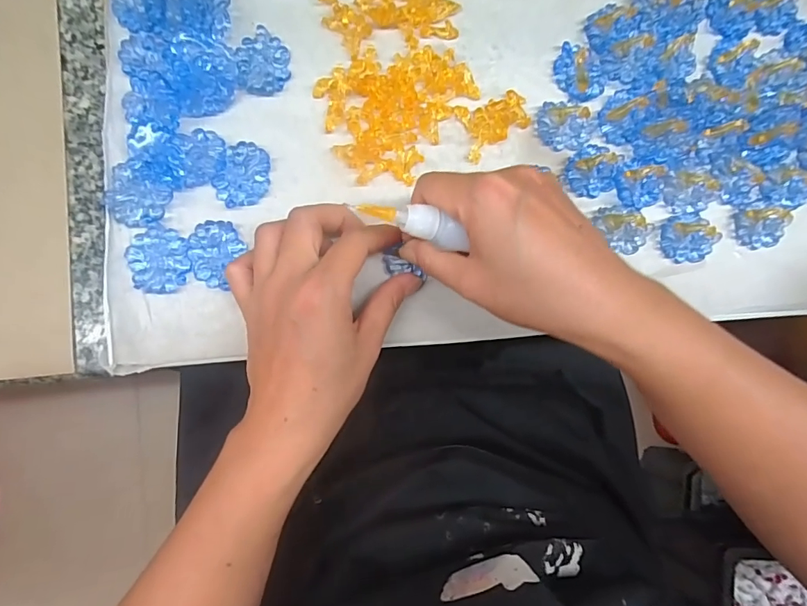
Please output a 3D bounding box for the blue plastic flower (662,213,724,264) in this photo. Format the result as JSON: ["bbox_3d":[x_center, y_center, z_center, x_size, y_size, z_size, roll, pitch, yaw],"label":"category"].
[{"bbox_3d":[0.181,-0.041,0.281,0.036,0.012,0.030,-6,89,-7],"label":"blue plastic flower"}]

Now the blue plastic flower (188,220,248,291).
[{"bbox_3d":[-0.105,-0.027,0.250,0.029,0.006,0.036,16,86,-6],"label":"blue plastic flower"}]

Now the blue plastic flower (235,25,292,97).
[{"bbox_3d":[-0.081,-0.139,0.260,0.029,0.008,0.037,-6,89,-7],"label":"blue plastic flower"}]

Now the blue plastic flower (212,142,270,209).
[{"bbox_3d":[-0.090,-0.071,0.256,0.027,0.005,0.036,26,85,-5],"label":"blue plastic flower"}]

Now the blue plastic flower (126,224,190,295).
[{"bbox_3d":[-0.132,-0.023,0.244,0.029,0.009,0.035,-14,90,-7],"label":"blue plastic flower"}]

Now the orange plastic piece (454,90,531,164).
[{"bbox_3d":[0.057,-0.109,0.273,0.044,0.011,0.034,-18,90,-7],"label":"orange plastic piece"}]

